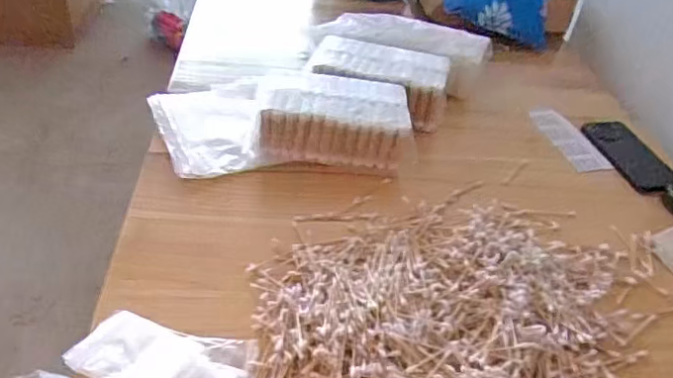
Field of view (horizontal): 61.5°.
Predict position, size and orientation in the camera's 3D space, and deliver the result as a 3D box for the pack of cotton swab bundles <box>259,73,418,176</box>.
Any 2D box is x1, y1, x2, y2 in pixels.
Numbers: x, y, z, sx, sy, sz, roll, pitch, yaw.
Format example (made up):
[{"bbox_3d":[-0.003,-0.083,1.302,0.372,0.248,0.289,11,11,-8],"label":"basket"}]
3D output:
[{"bbox_3d":[-0.007,-0.090,0.743,0.206,0.075,0.124,6,40,-2],"label":"pack of cotton swab bundles"}]

